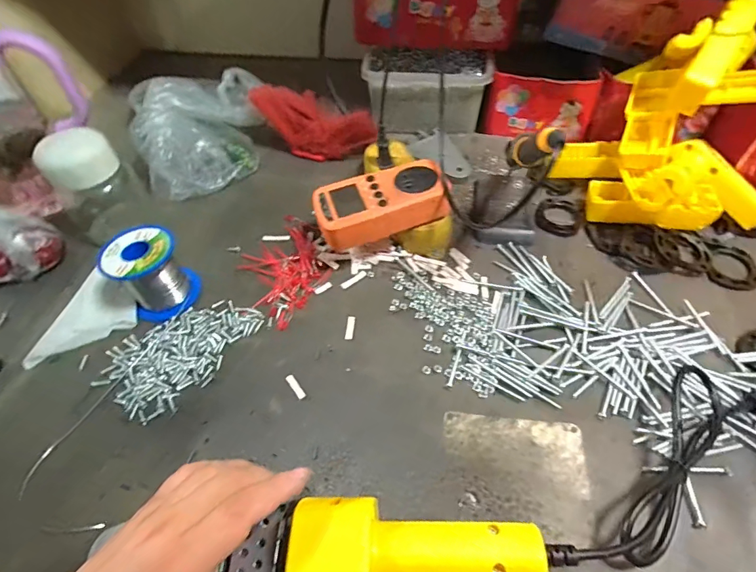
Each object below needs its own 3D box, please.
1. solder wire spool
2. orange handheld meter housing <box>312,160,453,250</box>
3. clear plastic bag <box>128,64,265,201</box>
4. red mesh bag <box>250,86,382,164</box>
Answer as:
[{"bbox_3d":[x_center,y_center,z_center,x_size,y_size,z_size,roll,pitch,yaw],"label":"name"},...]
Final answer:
[{"bbox_3d":[-0.205,-0.012,0.384,0.063,0.060,0.066,-32,58,-21],"label":"solder wire spool"},{"bbox_3d":[0.002,-0.082,0.405,0.122,0.030,0.070,-15,53,-10],"label":"orange handheld meter housing"},{"bbox_3d":[-0.218,-0.208,0.523,0.158,0.086,0.185,-19,54,-13],"label":"clear plastic bag"},{"bbox_3d":[-0.077,-0.203,0.534,0.153,0.072,0.042,14,54,13],"label":"red mesh bag"}]

